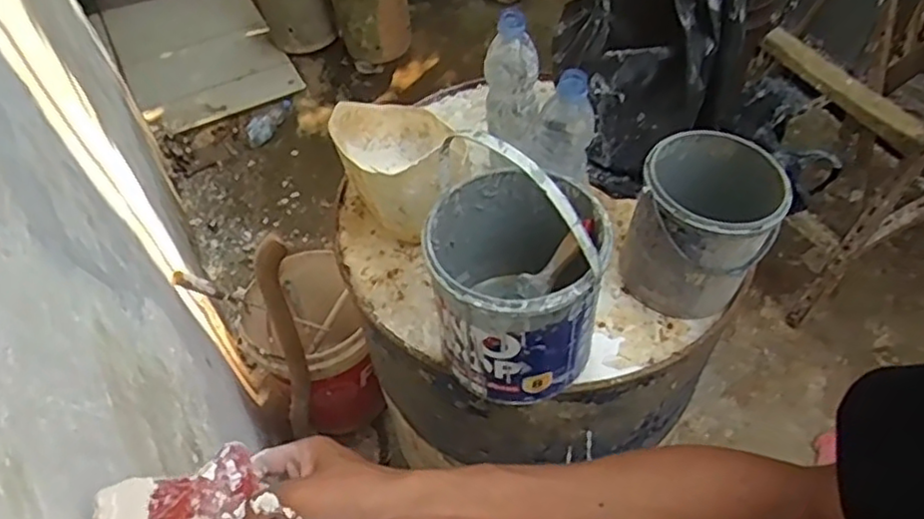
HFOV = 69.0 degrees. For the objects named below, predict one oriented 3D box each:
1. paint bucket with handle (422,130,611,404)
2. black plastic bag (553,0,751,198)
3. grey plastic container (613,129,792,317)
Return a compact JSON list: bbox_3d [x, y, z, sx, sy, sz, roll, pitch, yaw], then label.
[{"bbox_3d":[0.054,-0.005,0.683,0.167,0.272,0.179,-3,52,3],"label":"paint bucket with handle"},{"bbox_3d":[0.244,-0.256,0.903,0.201,0.266,0.177,-39,59,-22],"label":"black plastic bag"},{"bbox_3d":[0.278,-0.043,0.788,0.156,0.166,0.154,-3,52,3],"label":"grey plastic container"}]

